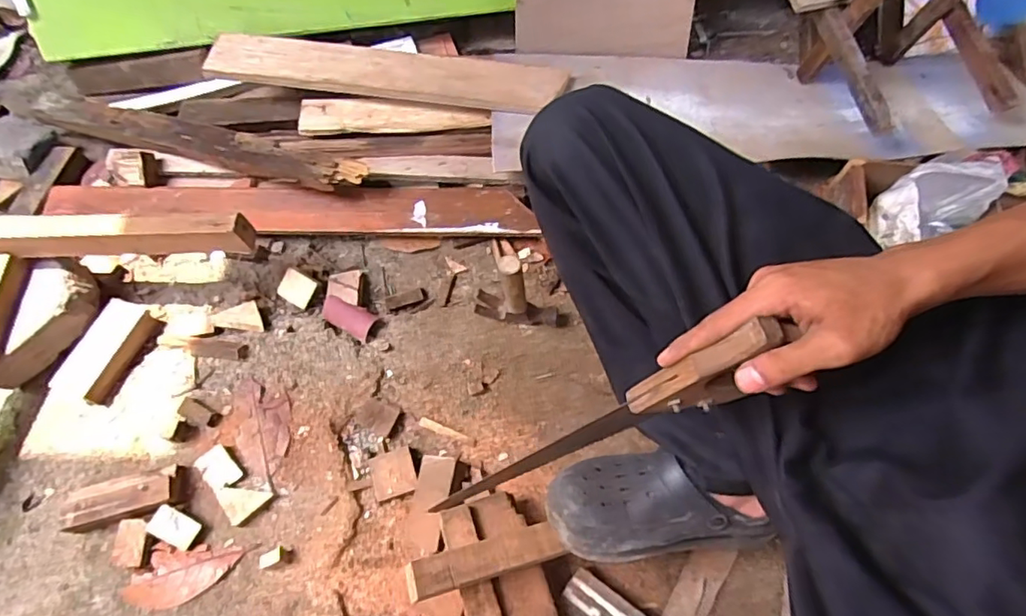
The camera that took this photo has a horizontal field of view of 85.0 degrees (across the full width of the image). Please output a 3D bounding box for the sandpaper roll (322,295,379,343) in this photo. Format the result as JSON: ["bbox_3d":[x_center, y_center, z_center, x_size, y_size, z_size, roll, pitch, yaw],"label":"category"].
[{"bbox_3d":[-0.263,0.014,0.887,0.098,0.021,0.045,24,67,14],"label":"sandpaper roll"}]

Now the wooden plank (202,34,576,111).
[{"bbox_3d":[-0.217,-0.416,0.987,0.607,0.019,0.095,5,79,-2],"label":"wooden plank"}]

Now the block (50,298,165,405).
[{"bbox_3d":[-0.633,0.065,0.872,0.085,0.041,0.159,20,66,12],"label":"block"}]

